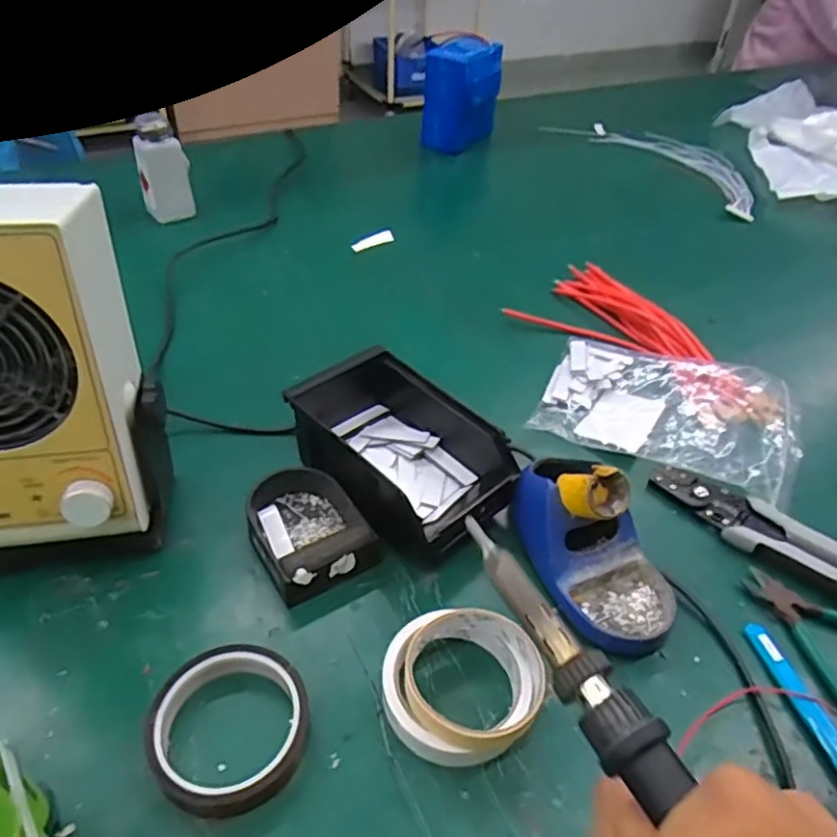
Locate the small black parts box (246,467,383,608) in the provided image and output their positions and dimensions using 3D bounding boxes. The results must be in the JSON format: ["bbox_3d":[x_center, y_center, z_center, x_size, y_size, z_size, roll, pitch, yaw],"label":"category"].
[{"bbox_3d":[-0.087,0.076,0.503,0.081,0.034,0.115,-22,49,-26],"label":"small black parts box"}]

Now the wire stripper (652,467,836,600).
[{"bbox_3d":[0.283,0.093,0.526,0.053,0.021,0.191,-32,53,-33],"label":"wire stripper"}]

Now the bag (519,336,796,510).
[{"bbox_3d":[0.239,-0.015,0.629,0.225,0.033,0.163,20,45,16],"label":"bag"}]

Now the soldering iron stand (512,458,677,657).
[{"bbox_3d":[0.127,0.084,0.473,0.079,0.082,0.151,-21,48,-25],"label":"soldering iron stand"}]

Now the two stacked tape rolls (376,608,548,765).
[{"bbox_3d":[0.028,0.167,0.412,0.097,0.037,0.091,2,43,-2],"label":"two stacked tape rolls"}]

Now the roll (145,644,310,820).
[{"bbox_3d":[-0.112,0.184,0.394,0.090,0.026,0.089,2,43,-2],"label":"roll"}]

